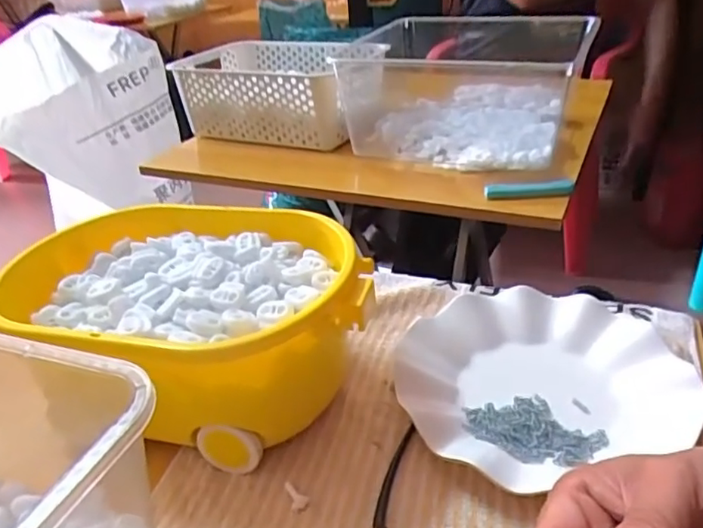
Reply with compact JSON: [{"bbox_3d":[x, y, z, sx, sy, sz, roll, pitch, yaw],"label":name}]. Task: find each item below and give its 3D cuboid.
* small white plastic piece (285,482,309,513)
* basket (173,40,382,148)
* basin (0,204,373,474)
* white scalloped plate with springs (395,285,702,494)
[{"bbox_3d":[-0.032,0.133,0.336,0.010,0.004,0.019,-22,47,-27],"label":"small white plastic piece"},{"bbox_3d":[-0.114,-0.274,0.933,0.306,0.112,0.199,12,35,26],"label":"basket"},{"bbox_3d":[-0.109,0.043,0.403,0.248,0.104,0.166,3,31,12],"label":"basin"},{"bbox_3d":[0.125,0.073,0.393,0.186,0.025,0.157,-9,31,-8],"label":"white scalloped plate with springs"}]

